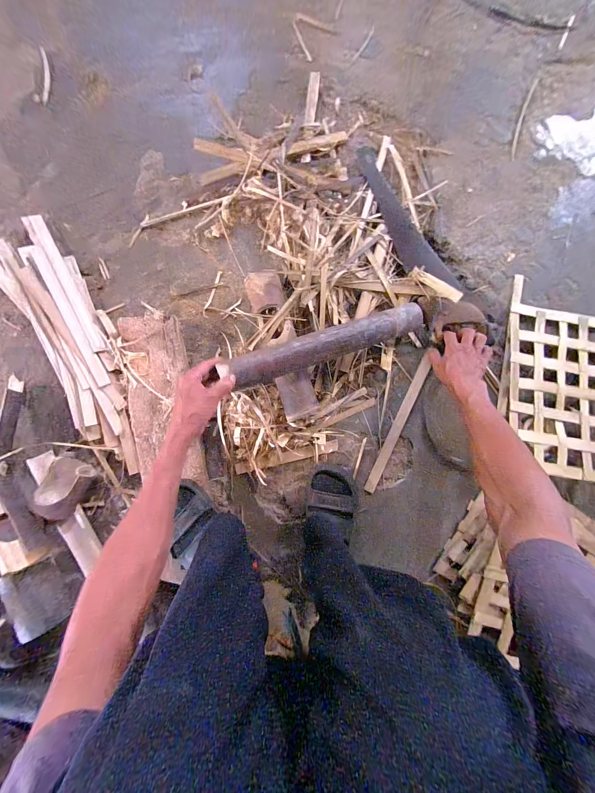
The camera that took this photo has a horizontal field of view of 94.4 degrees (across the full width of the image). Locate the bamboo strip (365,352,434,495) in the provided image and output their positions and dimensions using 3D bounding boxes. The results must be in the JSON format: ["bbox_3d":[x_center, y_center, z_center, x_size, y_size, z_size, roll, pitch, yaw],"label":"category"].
[{"bbox_3d":[0.218,0.059,0.592,0.022,0.009,0.315,24,89,0],"label":"bamboo strip"}]

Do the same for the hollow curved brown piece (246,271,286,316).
[{"bbox_3d":[-0.067,-0.212,0.571,0.075,0.054,0.086,-11,89,0],"label":"hollow curved brown piece"}]

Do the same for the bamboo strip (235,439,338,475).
[{"bbox_3d":[-0.023,0.130,0.588,0.222,0.009,0.025,-13,90,0],"label":"bamboo strip"}]

